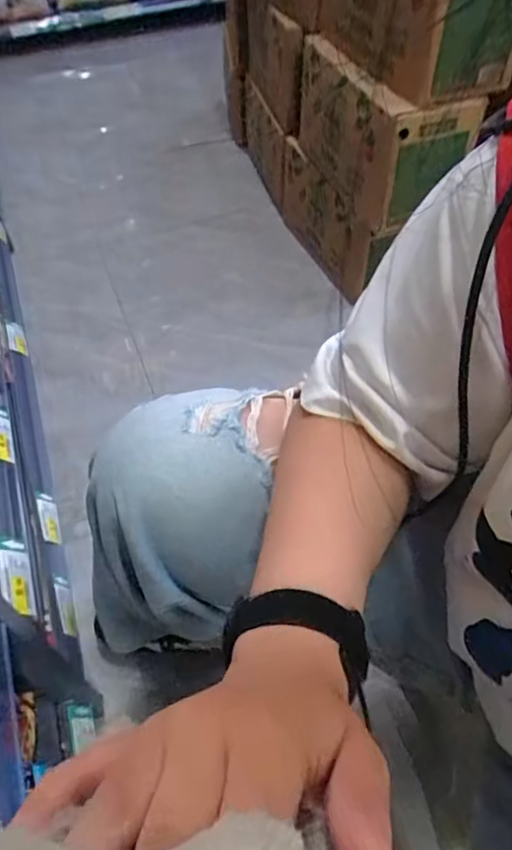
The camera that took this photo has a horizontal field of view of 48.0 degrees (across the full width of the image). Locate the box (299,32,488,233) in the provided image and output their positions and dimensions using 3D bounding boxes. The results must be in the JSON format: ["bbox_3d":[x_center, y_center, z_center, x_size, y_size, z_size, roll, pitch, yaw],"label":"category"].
[{"bbox_3d":[0.247,-0.603,1.192,0.183,0.257,0.374,-25,55,-17],"label":"box"}]

